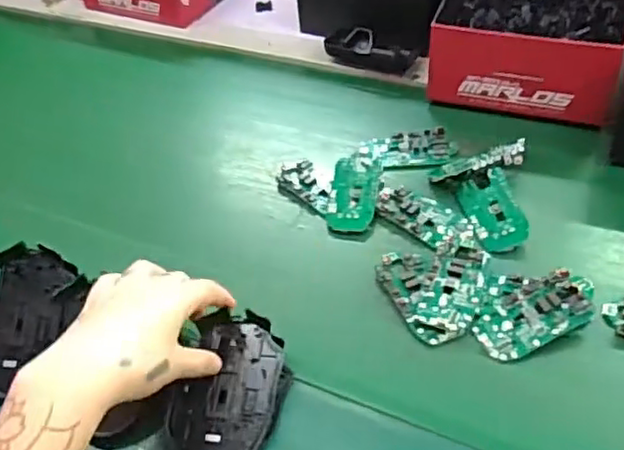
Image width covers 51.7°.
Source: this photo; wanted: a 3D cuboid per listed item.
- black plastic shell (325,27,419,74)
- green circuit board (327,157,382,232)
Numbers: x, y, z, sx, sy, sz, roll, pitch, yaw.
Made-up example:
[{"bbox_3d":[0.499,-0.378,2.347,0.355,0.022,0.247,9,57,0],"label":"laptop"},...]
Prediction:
[{"bbox_3d":[0.070,-0.212,0.774,0.115,0.032,0.038,22,52,26],"label":"black plastic shell"},{"bbox_3d":[0.041,-0.034,0.623,0.046,0.008,0.089,5,47,12],"label":"green circuit board"}]

